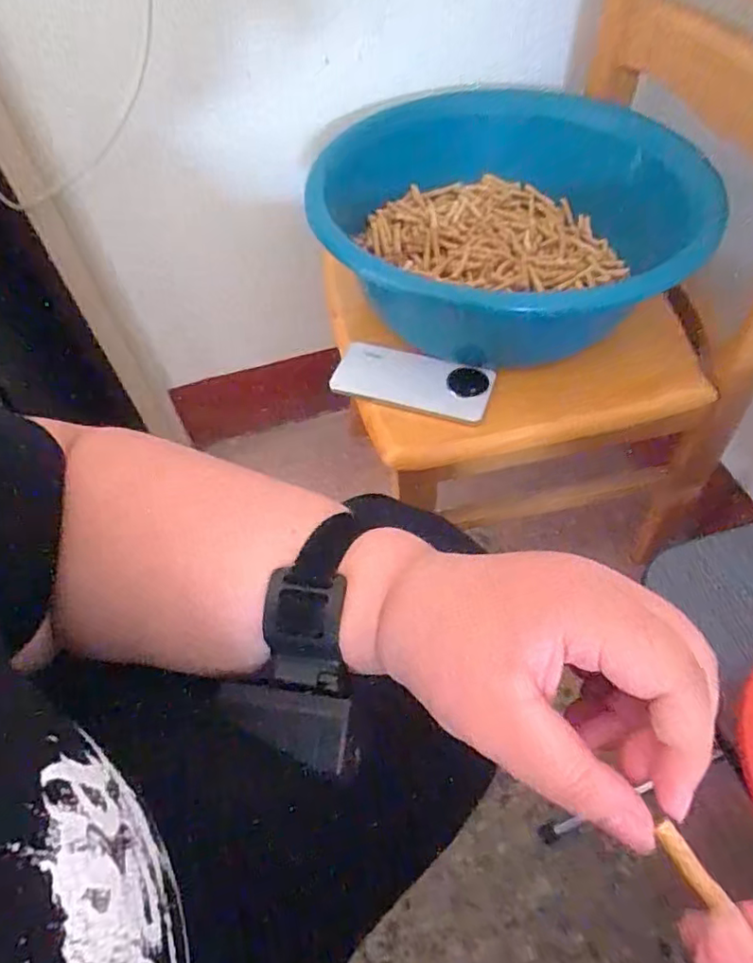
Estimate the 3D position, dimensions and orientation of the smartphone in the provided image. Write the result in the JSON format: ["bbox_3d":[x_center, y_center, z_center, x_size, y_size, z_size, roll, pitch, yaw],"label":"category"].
[{"bbox_3d":[0.038,-0.104,0.616,0.161,0.011,0.068,14,69,12],"label":"smartphone"}]

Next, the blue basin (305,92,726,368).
[{"bbox_3d":[0.119,-0.252,0.627,0.326,0.159,0.345,-2,54,3],"label":"blue basin"}]

